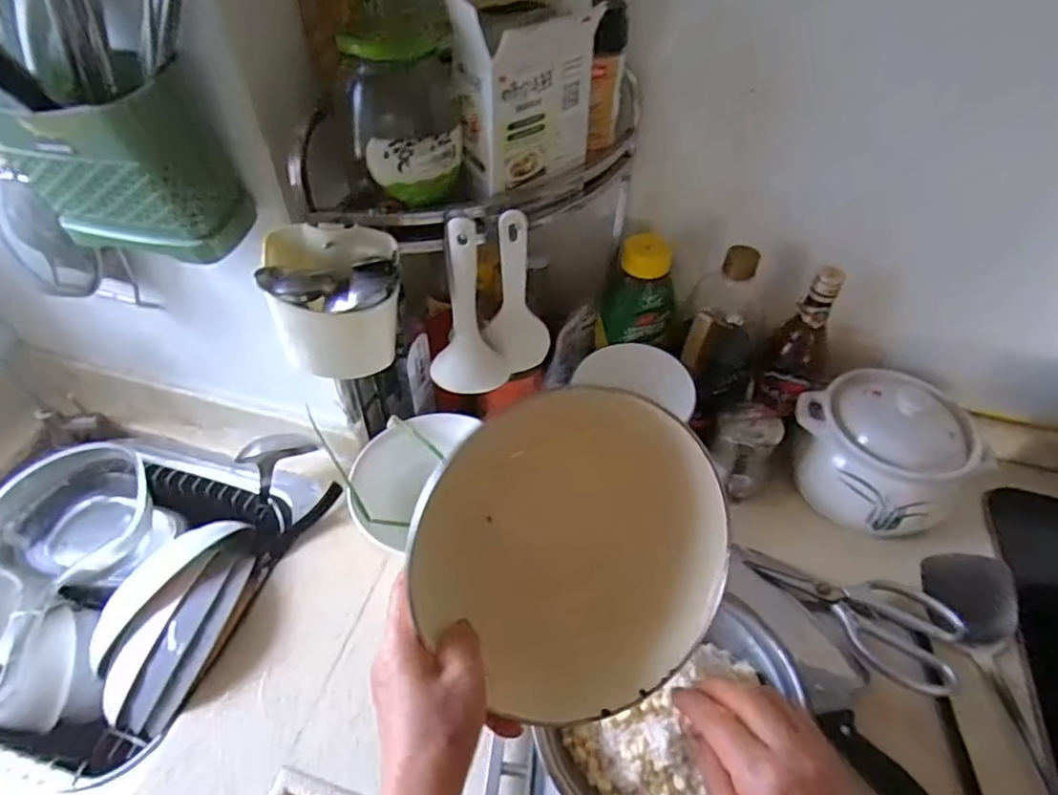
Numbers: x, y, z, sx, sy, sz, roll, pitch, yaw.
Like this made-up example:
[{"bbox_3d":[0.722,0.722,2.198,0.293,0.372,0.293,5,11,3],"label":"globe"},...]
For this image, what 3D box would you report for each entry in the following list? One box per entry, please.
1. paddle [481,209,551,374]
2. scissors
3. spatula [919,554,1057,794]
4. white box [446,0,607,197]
[{"bbox_3d":[-0.010,-0.089,0.548,0.064,0.168,0.013,-12,49,-12],"label":"paddle"},{"bbox_3d":[0.317,0.203,0.608,0.210,0.014,0.100,27,53,22],"label":"scissors"},{"bbox_3d":[0.452,0.308,0.525,0.089,0.038,0.355,0,47,-1],"label":"spatula"},{"bbox_3d":[-0.003,-0.247,0.483,0.060,0.140,0.116,37,57,28],"label":"white box"}]

